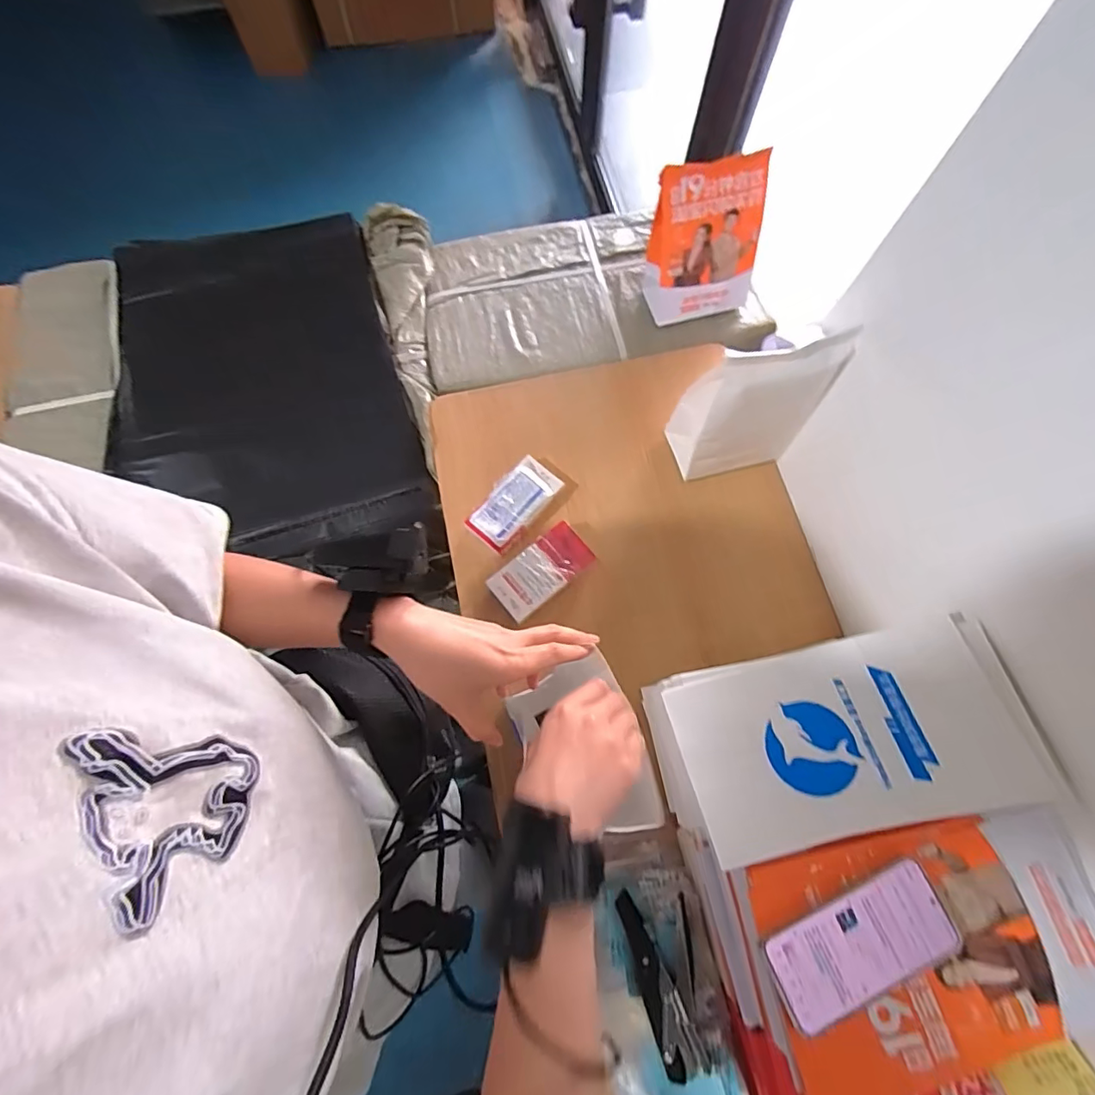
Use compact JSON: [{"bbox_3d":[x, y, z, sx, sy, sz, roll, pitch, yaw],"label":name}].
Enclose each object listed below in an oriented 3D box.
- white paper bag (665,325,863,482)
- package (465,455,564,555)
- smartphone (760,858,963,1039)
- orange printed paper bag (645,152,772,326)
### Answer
[{"bbox_3d":[0.264,-0.185,0.683,0.154,0.245,0.080,-12,74,-3],"label":"white paper bag"},{"bbox_3d":[-0.046,-0.061,0.750,0.076,0.035,0.141,37,77,11],"label":"package"},{"bbox_3d":[0.252,0.320,0.412,0.153,0.012,0.074,-21,74,-6],"label":"smartphone"},{"bbox_3d":[0.236,-0.455,0.780,0.158,0.224,0.036,-8,54,4],"label":"orange printed paper bag"}]

